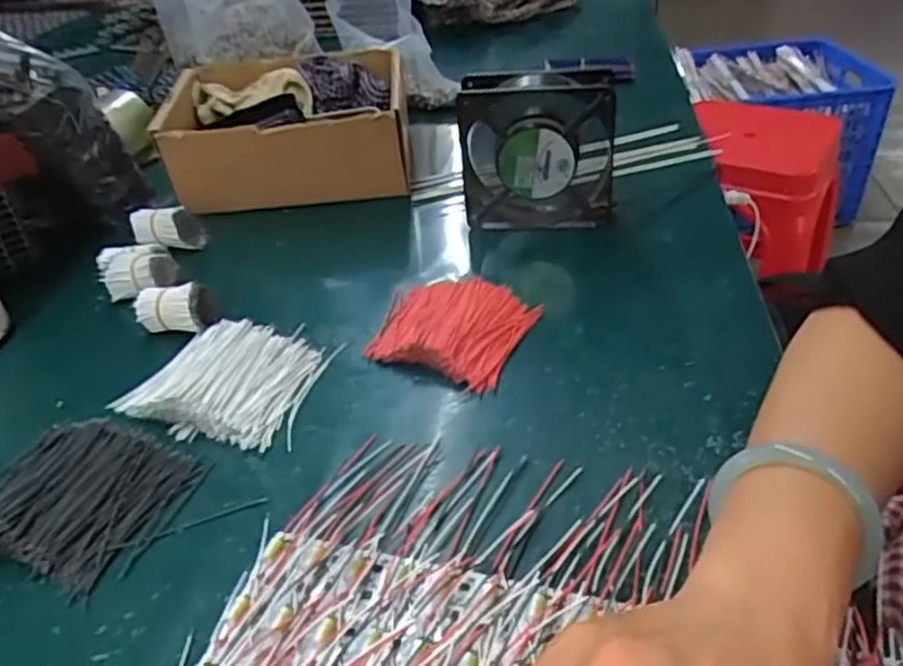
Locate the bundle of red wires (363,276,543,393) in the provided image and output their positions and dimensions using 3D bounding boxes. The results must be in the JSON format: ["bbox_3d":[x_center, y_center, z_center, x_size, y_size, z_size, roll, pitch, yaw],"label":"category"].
[{"bbox_3d":[-0.004,-0.006,0.503,0.107,0.016,0.091,13,41,22],"label":"bundle of red wires"}]

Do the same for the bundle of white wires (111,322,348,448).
[{"bbox_3d":[-0.151,0.028,0.476,0.122,0.019,0.098,5,38,13],"label":"bundle of white wires"}]

